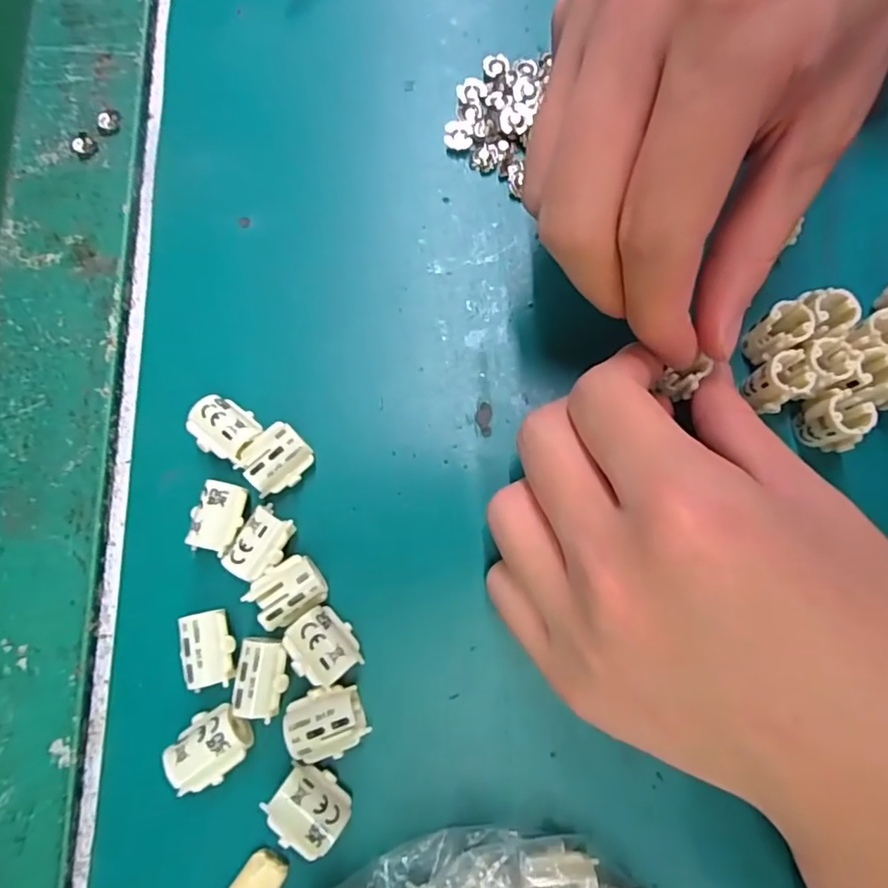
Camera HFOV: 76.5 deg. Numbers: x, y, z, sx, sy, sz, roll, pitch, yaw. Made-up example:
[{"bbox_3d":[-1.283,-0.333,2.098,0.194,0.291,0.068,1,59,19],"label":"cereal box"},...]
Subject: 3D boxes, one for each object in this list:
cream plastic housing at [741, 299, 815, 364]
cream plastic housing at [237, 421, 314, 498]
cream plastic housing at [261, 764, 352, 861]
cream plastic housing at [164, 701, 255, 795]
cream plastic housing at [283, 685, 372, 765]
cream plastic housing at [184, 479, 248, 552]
[{"bbox_3d":[0.113,-0.038,0.193,0.015,0.019,0.013,-32,80,-8],"label":"cream plastic housing"},{"bbox_3d":[-0.056,0.005,0.188,0.021,0.011,0.019,-40,82,-9],"label":"cream plastic housing"},{"bbox_3d":[-0.039,0.106,0.165,0.021,0.013,0.018,40,80,7],"label":"cream plastic housing"},{"bbox_3d":[-0.070,0.091,0.170,0.023,0.014,0.018,-27,80,-7],"label":"cream plastic housing"},{"bbox_3d":[-0.036,0.084,0.171,0.022,0.014,0.019,-18,79,-5],"label":"cream plastic housing"},{"bbox_3d":[-0.073,0.023,0.182,0.015,0.007,0.021,7,78,0],"label":"cream plastic housing"}]

